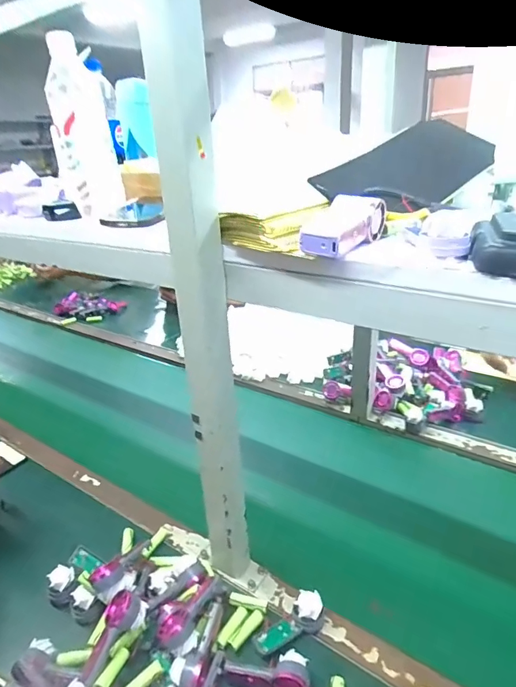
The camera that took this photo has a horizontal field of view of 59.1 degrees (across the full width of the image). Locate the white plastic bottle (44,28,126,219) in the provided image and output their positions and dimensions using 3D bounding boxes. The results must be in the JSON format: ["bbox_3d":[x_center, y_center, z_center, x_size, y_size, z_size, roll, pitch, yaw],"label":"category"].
[{"bbox_3d":[-0.230,-0.282,0.597,0.075,0.212,0.074,-9,25,-14],"label":"white plastic bottle"}]

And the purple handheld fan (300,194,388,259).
[{"bbox_3d":[0.075,-0.110,0.412,0.045,0.038,0.092,17,31,37],"label":"purple handheld fan"}]

